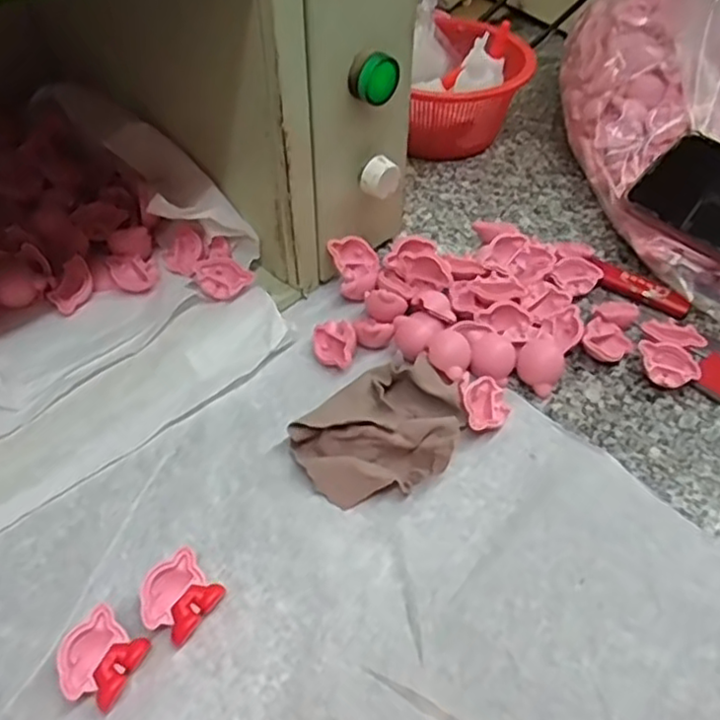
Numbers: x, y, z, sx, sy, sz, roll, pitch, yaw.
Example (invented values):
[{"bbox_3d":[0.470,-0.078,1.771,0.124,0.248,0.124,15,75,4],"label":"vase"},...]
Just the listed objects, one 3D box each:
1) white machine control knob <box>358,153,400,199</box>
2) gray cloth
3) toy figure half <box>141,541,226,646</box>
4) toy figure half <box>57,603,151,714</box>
[{"bbox_3d":[0.013,-0.118,0.437,0.019,0.022,0.025,24,52,18],"label":"white machine control knob"},{"bbox_3d":[0.012,0.036,0.383,0.097,0.030,0.079,-11,49,-11],"label":"gray cloth"},{"bbox_3d":[-0.085,0.113,0.323,0.033,0.016,0.035,36,56,26],"label":"toy figure half"},{"bbox_3d":[-0.115,0.133,0.304,0.033,0.015,0.035,23,51,18],"label":"toy figure half"}]

